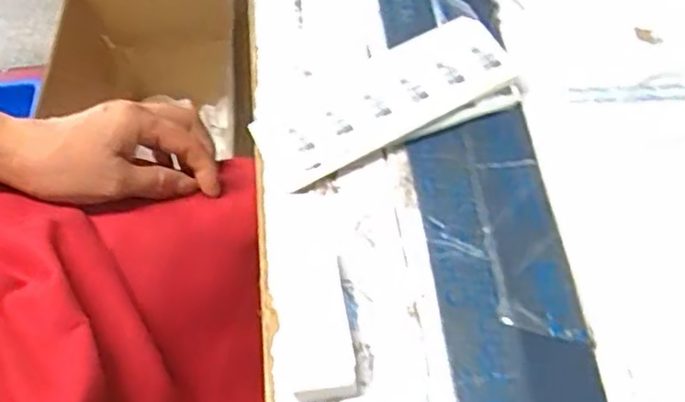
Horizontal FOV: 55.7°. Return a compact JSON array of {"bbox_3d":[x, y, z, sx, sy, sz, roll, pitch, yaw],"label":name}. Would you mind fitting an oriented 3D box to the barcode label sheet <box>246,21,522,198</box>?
[{"bbox_3d":[0.025,-0.064,0.405,0.161,0.026,0.067,-22,58,-10],"label":"barcode label sheet"}]

